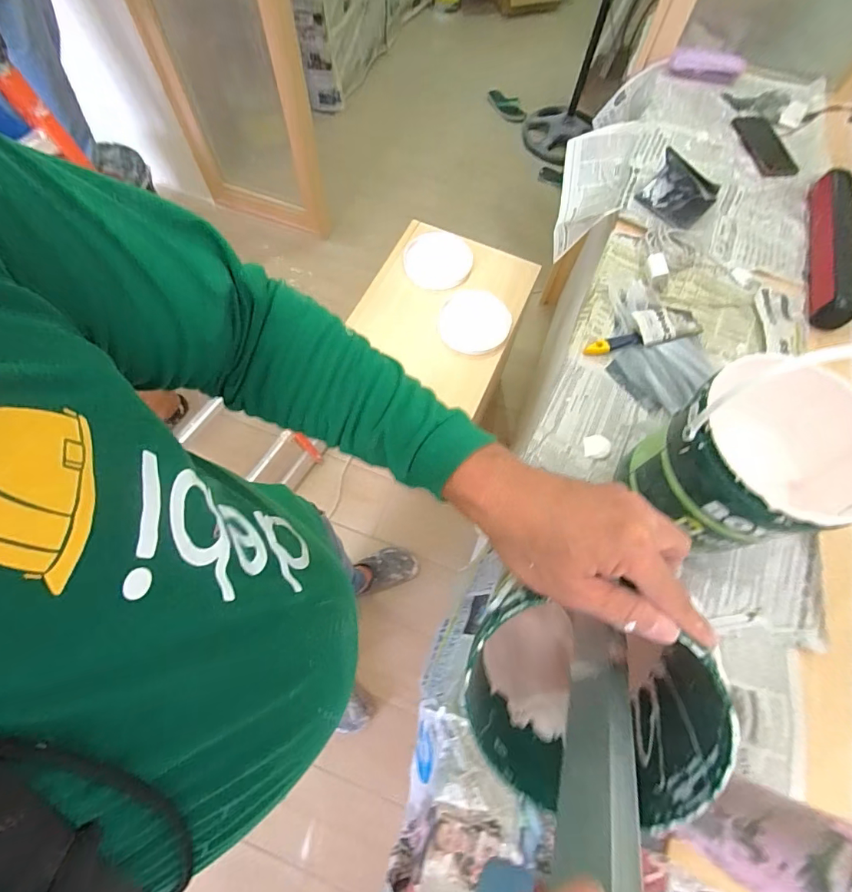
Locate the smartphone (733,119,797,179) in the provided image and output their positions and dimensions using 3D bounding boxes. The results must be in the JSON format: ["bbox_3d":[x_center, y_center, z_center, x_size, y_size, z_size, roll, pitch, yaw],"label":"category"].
[{"bbox_3d":[0.703,-0.624,0.920,0.094,0.007,0.189,-3,67,-4],"label":"smartphone"}]

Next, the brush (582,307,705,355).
[{"bbox_3d":[0.338,-0.176,0.692,0.189,0.028,0.060,-17,69,-9],"label":"brush"}]

